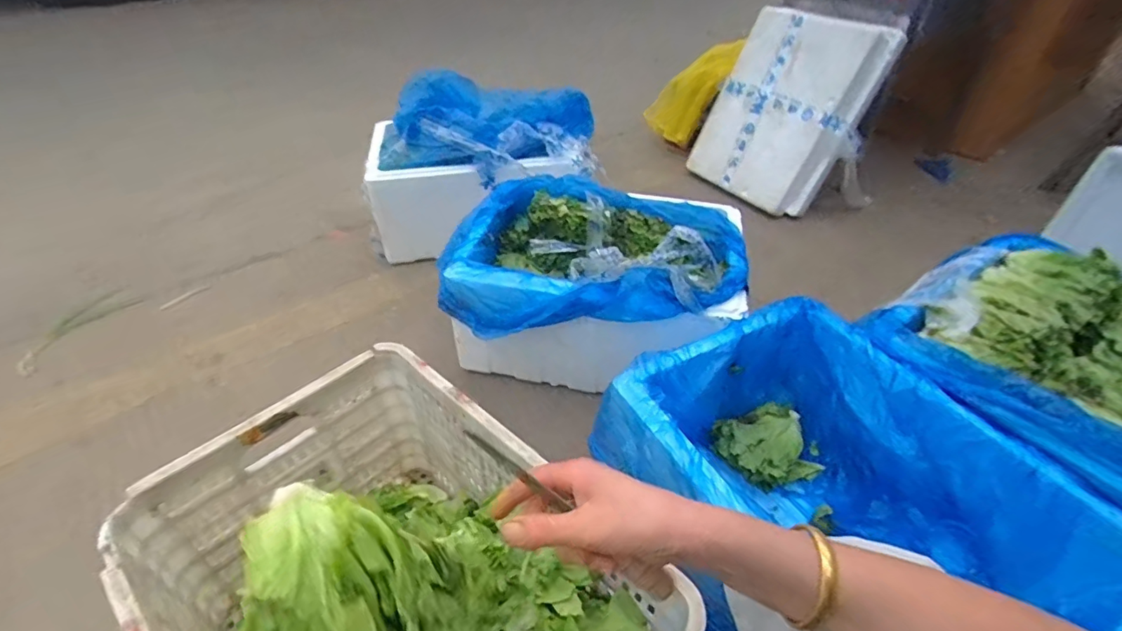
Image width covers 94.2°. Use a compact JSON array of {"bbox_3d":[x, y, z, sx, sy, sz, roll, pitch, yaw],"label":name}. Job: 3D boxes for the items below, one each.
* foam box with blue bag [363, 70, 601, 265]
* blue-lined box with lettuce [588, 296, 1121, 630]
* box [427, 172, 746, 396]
[{"bbox_3d":[-0.241,-0.497,1.624,0.666,0.416,0.444,-4,40,-6],"label":"foam box with blue bag"},{"bbox_3d":[0.405,0.301,0.804,0.482,0.271,0.618,-22,45,-25],"label":"blue-lined box with lettuce"},{"bbox_3d":[0.069,-0.070,1.211,0.621,0.315,0.427,5,40,5],"label":"box"}]

